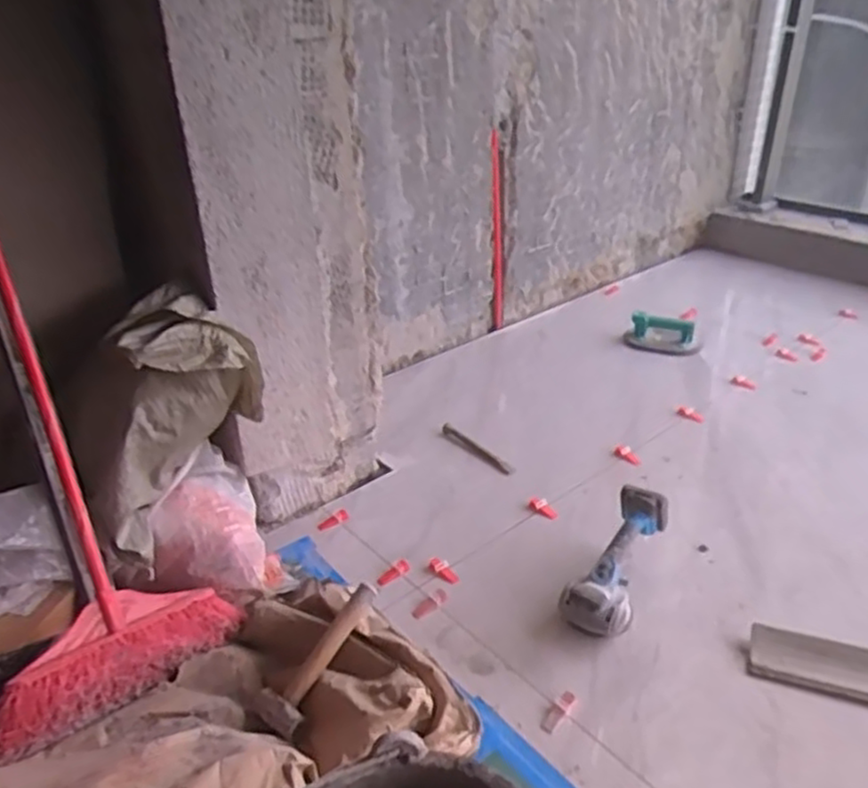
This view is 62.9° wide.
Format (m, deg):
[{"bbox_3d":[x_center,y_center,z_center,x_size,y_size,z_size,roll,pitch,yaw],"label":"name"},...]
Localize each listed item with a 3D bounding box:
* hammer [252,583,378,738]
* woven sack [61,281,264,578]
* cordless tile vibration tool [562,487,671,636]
[{"bbox_3d":[-0.171,0.396,1.088,0.082,0.032,0.242,19,58,37],"label":"hammer"},{"bbox_3d":[-0.454,0.048,1.207,0.324,0.377,0.146,-23,35,-32],"label":"woven sack"},{"bbox_3d":[0.330,0.294,1.263,0.103,0.101,0.288,16,52,33],"label":"cordless tile vibration tool"}]

